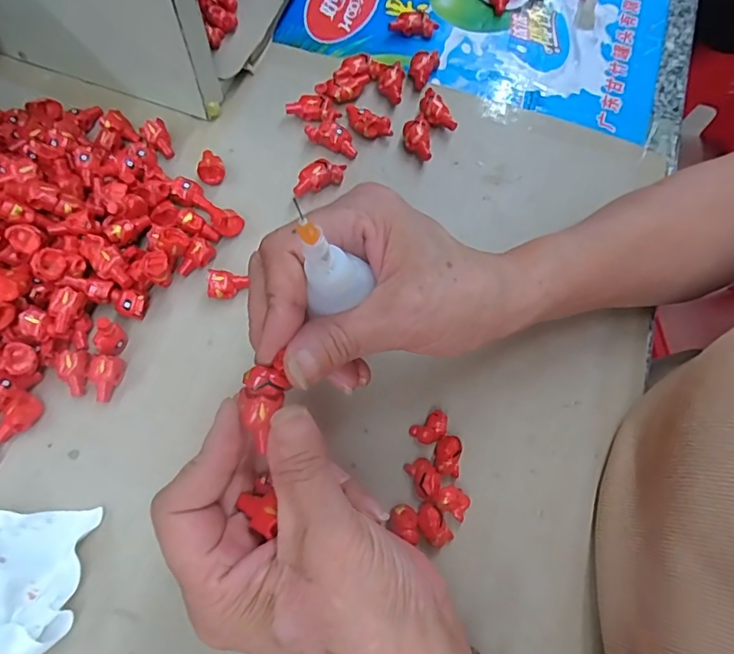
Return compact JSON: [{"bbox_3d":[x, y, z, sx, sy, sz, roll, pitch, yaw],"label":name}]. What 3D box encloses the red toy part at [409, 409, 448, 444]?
[{"bbox_3d":[0.035,0.056,0.276,0.020,0.013,0.014,-27,72,-13],"label":"red toy part"}]

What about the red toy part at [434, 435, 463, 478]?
[{"bbox_3d":[0.043,0.069,0.272,0.014,0.012,0.020,7,68,0],"label":"red toy part"}]

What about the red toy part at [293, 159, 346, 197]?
[{"bbox_3d":[-0.032,-0.097,0.330,0.039,0.013,0.016,-31,73,-14],"label":"red toy part"}]

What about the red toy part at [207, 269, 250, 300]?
[{"bbox_3d":[-0.082,-0.025,0.300,0.023,0.011,0.018,-5,69,-5],"label":"red toy part"}]

